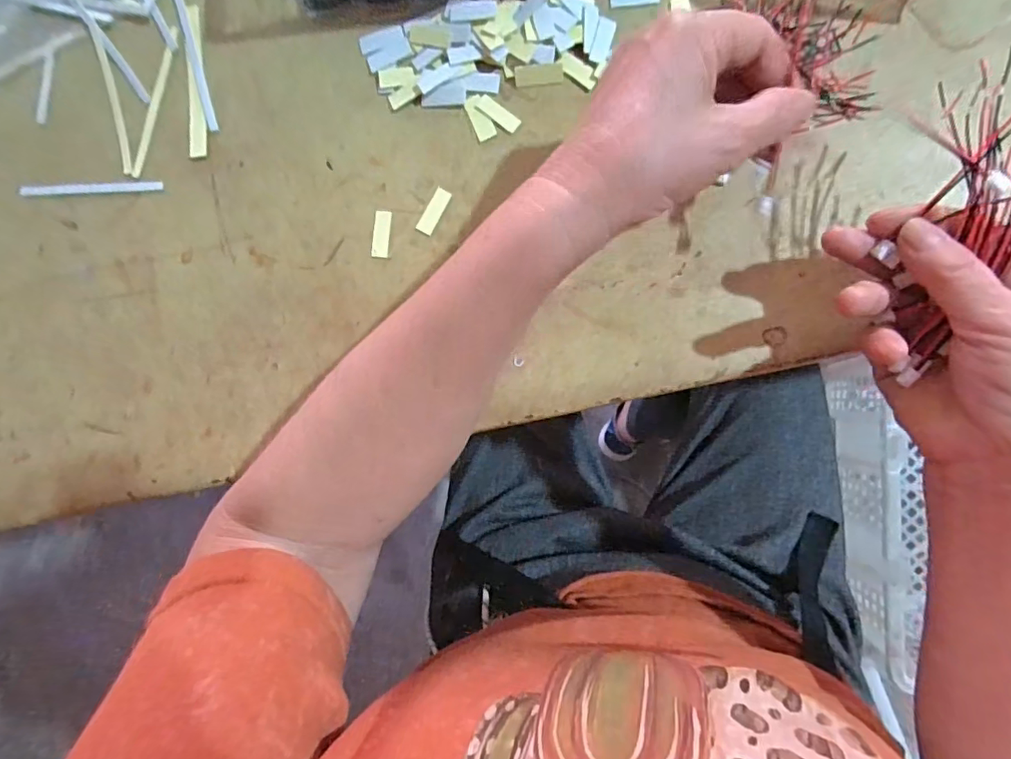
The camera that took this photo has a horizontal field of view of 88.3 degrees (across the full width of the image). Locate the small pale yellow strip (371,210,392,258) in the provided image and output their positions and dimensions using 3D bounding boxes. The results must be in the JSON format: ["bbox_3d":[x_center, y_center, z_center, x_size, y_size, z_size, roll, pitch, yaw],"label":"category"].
[{"bbox_3d":[-0.074,-0.087,0.309,0.009,0.004,0.028,4,90,6],"label":"small pale yellow strip"}]

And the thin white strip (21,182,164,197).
[{"bbox_3d":[-0.255,-0.117,0.320,0.087,0.007,0.006,-2,89,6],"label":"thin white strip"}]

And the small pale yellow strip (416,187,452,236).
[{"bbox_3d":[-0.042,-0.099,0.308,0.010,0.004,0.028,29,95,-1],"label":"small pale yellow strip"}]

